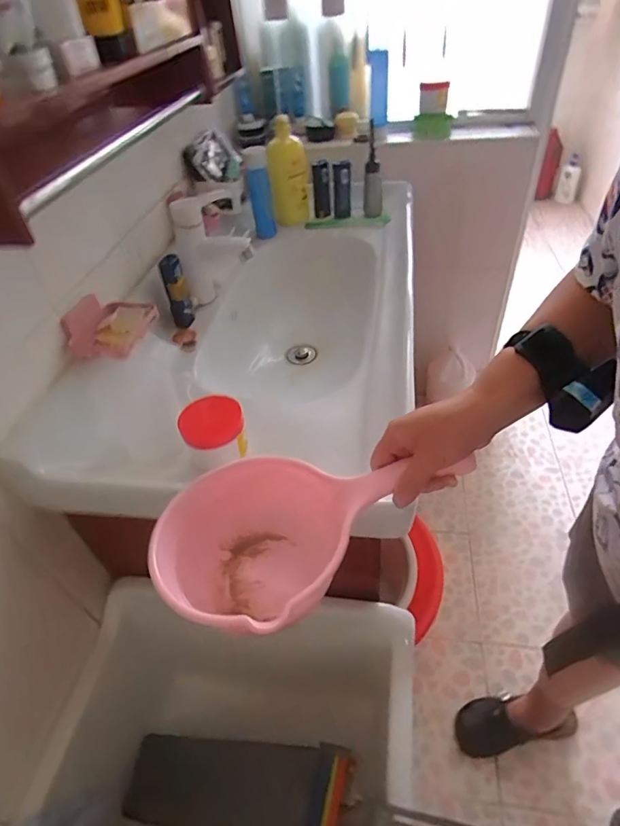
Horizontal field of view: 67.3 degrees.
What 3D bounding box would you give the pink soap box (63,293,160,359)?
[{"bbox_3d":[-0.281,-0.127,0.664,0.082,0.051,0.128,15,48,23],"label":"pink soap box"}]

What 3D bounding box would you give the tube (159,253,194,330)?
[{"bbox_3d":[-0.227,-0.210,0.797,0.034,0.117,0.032,-12,44,-5],"label":"tube"}]

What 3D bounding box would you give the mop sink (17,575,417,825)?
[{"bbox_3d":[-0.112,0.509,0.688,0.487,0.297,0.384,2,44,10],"label":"mop sink"}]

